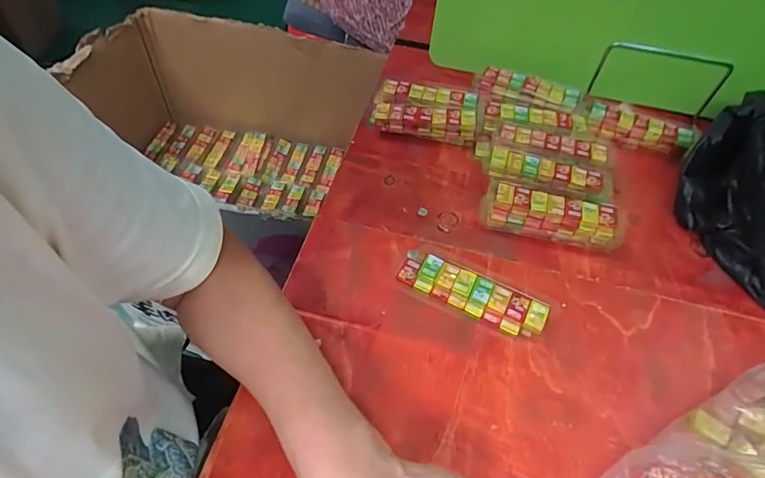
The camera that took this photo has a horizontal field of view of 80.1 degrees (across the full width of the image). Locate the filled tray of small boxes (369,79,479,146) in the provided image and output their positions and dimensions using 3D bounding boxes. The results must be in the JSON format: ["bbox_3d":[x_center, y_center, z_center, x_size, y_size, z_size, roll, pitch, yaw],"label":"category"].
[{"bbox_3d":[0.054,-0.162,0.567,0.125,0.034,0.078,9,53,3],"label":"filled tray of small boxes"}]

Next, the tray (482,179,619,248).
[{"bbox_3d":[0.175,-0.027,0.476,0.135,0.038,0.057,16,53,9],"label":"tray"}]

